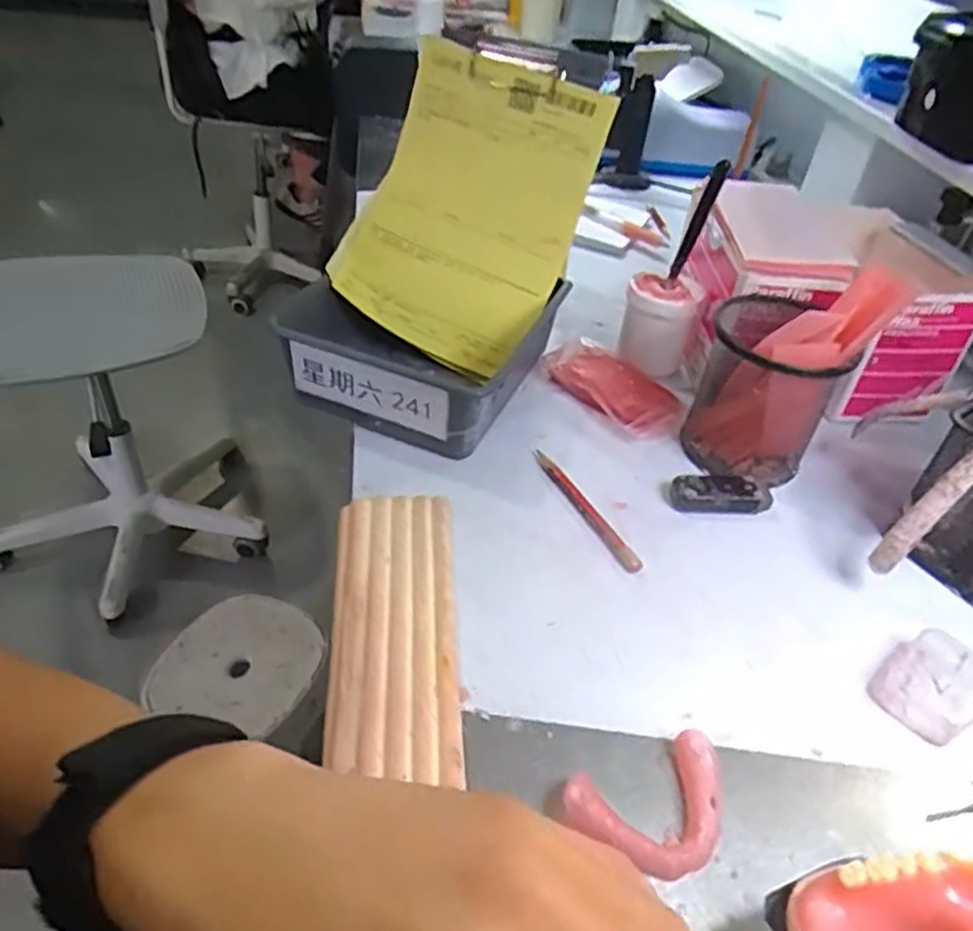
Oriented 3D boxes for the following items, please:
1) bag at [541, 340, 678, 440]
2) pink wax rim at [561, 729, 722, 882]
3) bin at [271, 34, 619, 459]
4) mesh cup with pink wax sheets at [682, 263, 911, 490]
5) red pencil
[{"bbox_3d":[0.093,-0.059,0.542,0.063,0.018,0.112,-22,49,-30],"label":"bag"},{"bbox_3d":[0.072,0.146,0.311,0.071,0.016,0.048,-11,44,-21],"label":"pink wax rim"},{"bbox_3d":[-0.031,-0.148,0.501,0.154,0.184,0.209,19,42,12],"label":"bin"},{"bbox_3d":[0.183,-0.060,0.476,0.081,0.126,0.088,5,41,-4],"label":"mesh cup with pink wax sheets"},{"bbox_3d":[0.059,0.025,0.455,0.011,0.008,0.107,-16,46,-25],"label":"red pencil"}]

